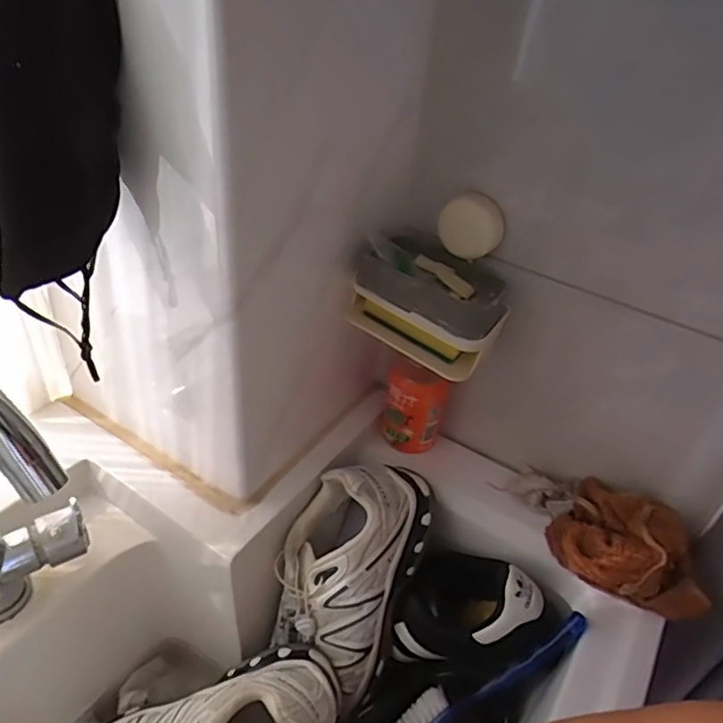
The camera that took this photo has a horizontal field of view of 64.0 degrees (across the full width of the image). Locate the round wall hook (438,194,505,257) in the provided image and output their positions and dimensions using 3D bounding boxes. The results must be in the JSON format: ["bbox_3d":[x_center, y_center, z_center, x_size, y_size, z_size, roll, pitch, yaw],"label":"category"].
[{"bbox_3d":[0.096,-0.119,0.507,0.055,0.055,0.010,14,38,8],"label":"round wall hook"}]

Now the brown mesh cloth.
[{"bbox_3d":[0.244,0.168,0.519,0.115,0.062,0.138,-24,47,-34],"label":"brown mesh cloth"}]

